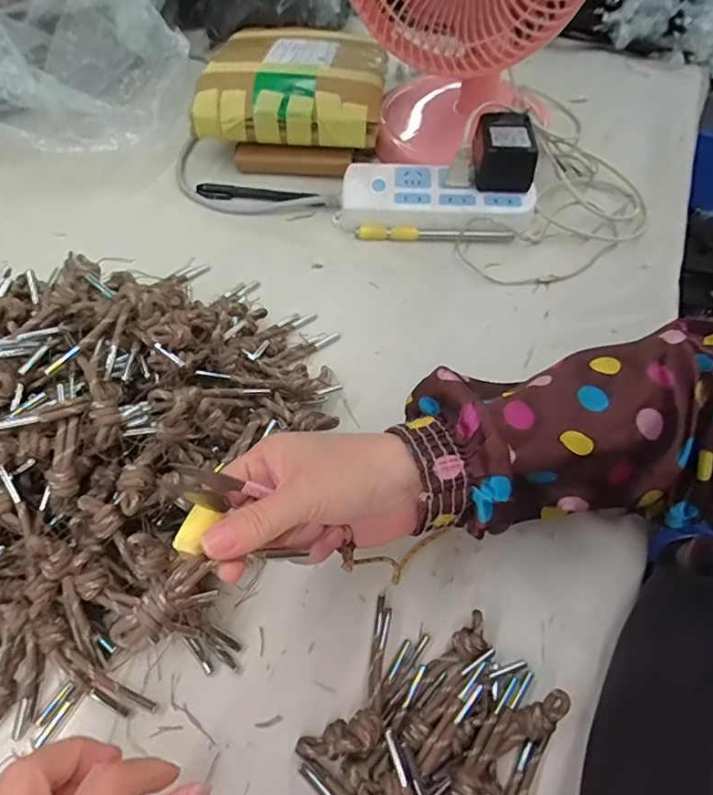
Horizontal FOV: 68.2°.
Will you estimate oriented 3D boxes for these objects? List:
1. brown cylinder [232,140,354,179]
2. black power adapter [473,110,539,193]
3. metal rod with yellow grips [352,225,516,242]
[{"bbox_3d":[-0.067,-0.248,0.552,0.124,0.029,0.023,7,57,4],"label":"brown cylinder"},{"bbox_3d":[0.139,-0.236,0.499,0.054,0.038,0.076,6,57,4],"label":"black power adapter"},{"bbox_3d":[0.074,-0.156,0.500,0.144,0.008,0.014,3,57,1],"label":"metal rod with yellow grips"}]

